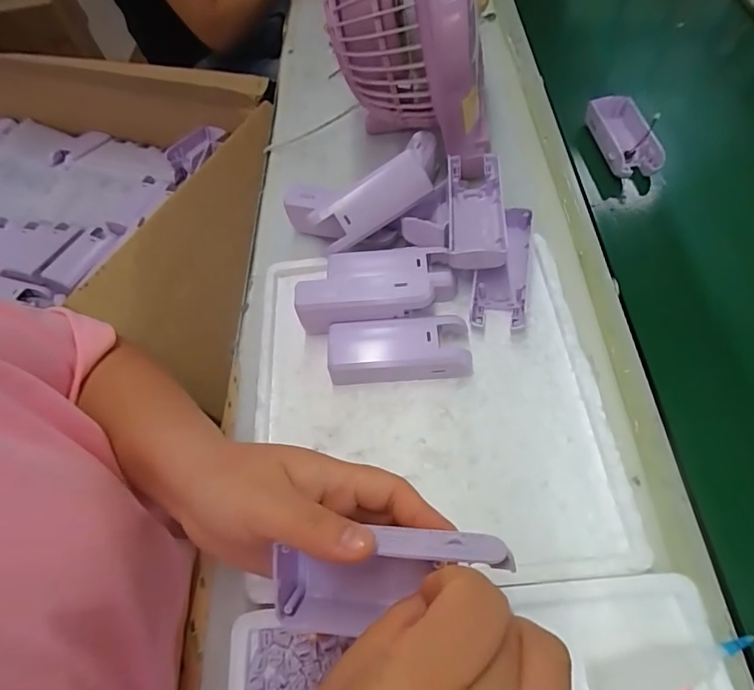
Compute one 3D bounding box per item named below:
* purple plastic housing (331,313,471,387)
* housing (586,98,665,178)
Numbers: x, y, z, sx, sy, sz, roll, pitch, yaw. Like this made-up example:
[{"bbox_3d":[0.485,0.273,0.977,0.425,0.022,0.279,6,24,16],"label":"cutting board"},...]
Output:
[{"bbox_3d":[0.016,0.003,0.356,0.106,0.029,0.045,-4,61,2],"label":"purple plastic housing"},{"bbox_3d":[0.269,-0.227,0.495,0.056,0.028,0.111,-8,60,-1],"label":"housing"}]

